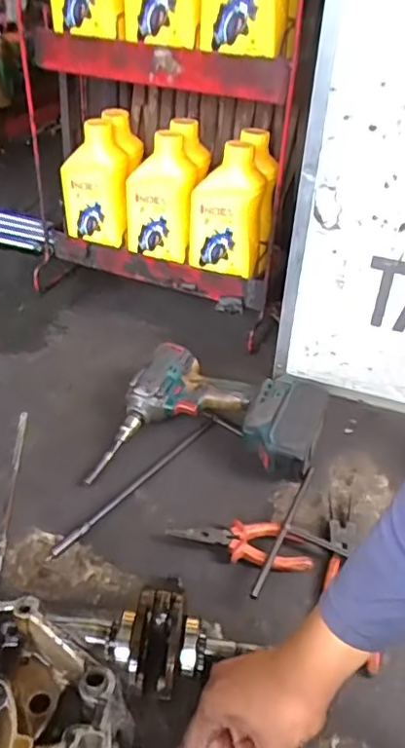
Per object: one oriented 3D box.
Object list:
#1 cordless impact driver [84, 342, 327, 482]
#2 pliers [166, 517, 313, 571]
[{"bbox_3d":[0.017,0.059,0.759,0.264,0.092,0.197,11,39,9],"label":"cordless impact driver"},{"bbox_3d":[0.044,0.182,0.658,0.153,0.024,0.049,9,39,7],"label":"pliers"}]

